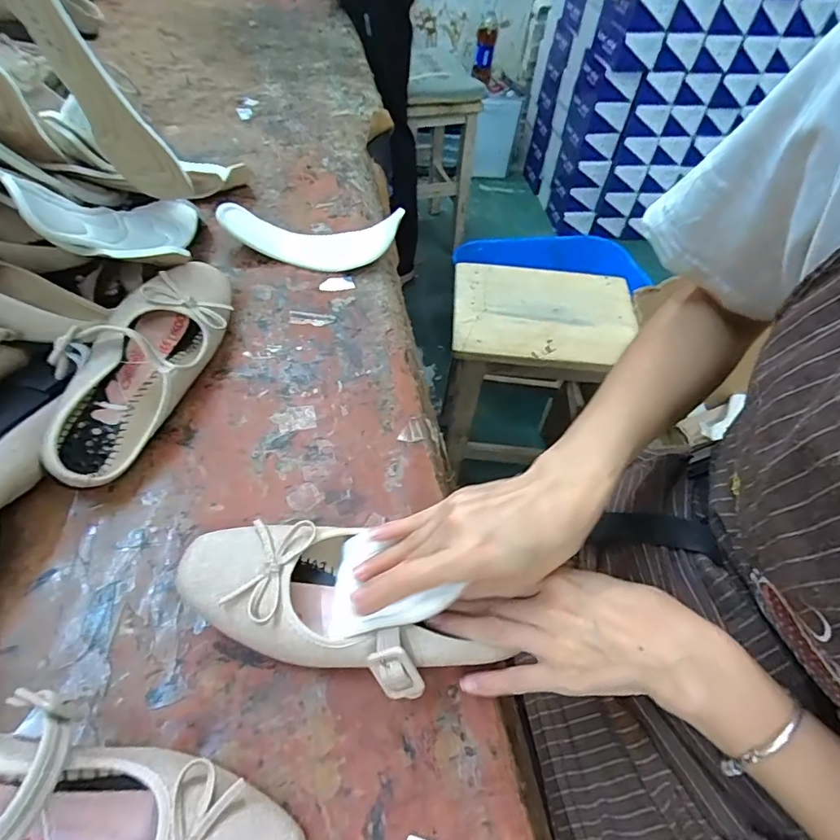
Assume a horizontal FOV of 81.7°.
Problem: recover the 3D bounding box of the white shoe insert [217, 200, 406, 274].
[{"bbox_3d":[-0.139,-0.219,0.563,0.195,0.053,0.064,4,53,-2],"label":"white shoe insert"}]

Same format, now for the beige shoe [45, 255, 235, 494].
[{"bbox_3d":[-0.236,-0.053,0.424,0.083,0.075,0.240,10,53,3],"label":"beige shoe"}]

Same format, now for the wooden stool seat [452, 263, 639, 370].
[{"bbox_3d":[0.219,-0.194,0.861,0.314,0.017,0.236,6,53,0],"label":"wooden stool seat"}]

